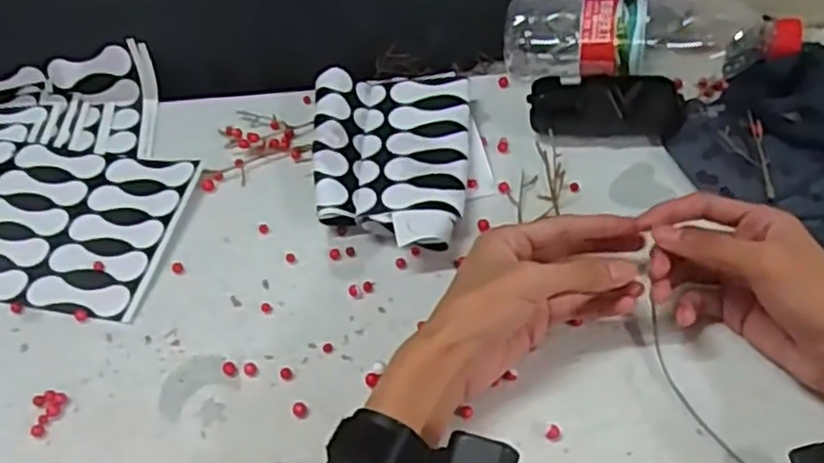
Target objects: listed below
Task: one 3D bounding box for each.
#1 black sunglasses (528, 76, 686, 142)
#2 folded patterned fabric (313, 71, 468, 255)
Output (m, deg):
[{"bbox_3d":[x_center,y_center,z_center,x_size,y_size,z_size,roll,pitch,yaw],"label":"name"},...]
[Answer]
[{"bbox_3d":[0.147,-0.096,0.570,0.112,0.024,0.053,-1,50,1],"label":"black sunglasses"},{"bbox_3d":[-0.015,-0.054,0.555,0.116,0.029,0.177,-1,50,0],"label":"folded patterned fabric"}]

